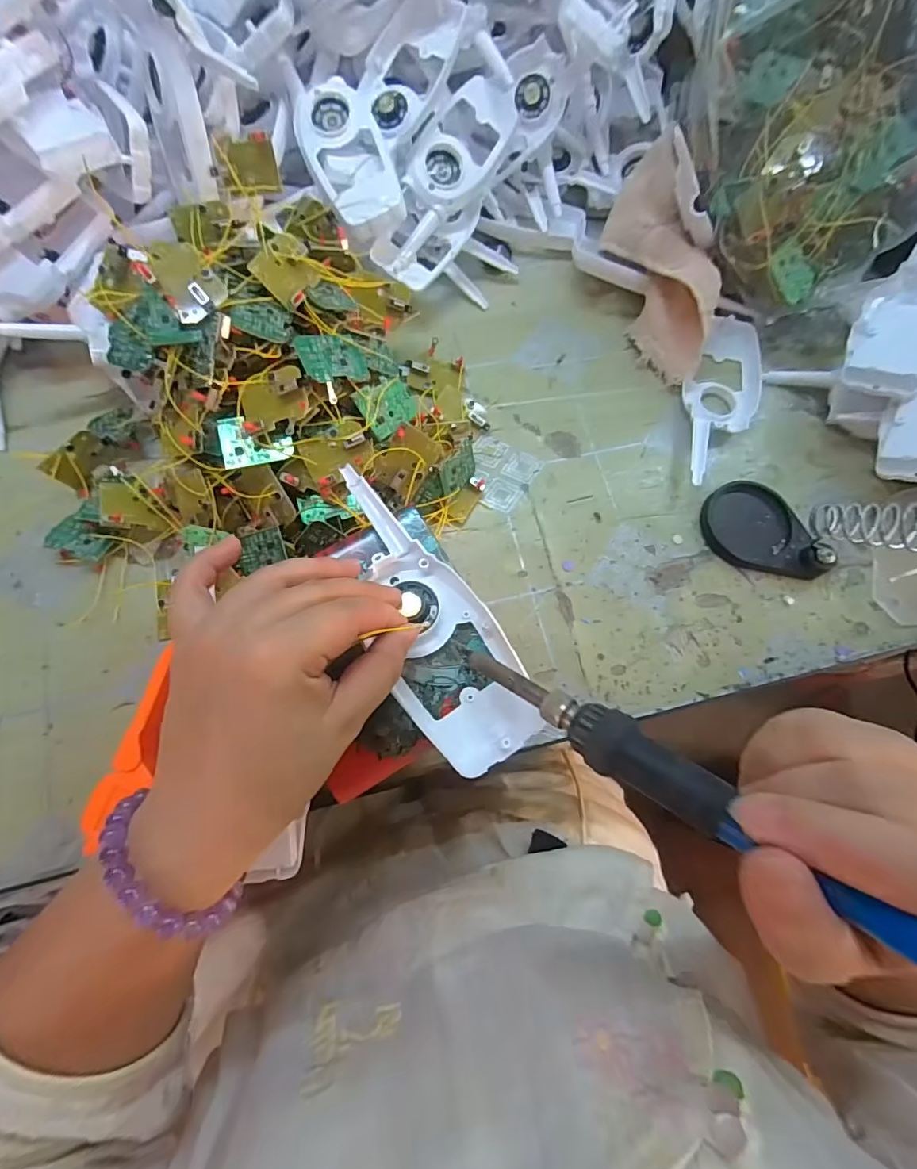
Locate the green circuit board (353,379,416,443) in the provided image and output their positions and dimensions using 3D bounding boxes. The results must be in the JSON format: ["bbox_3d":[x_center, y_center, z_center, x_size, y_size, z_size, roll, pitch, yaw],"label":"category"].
[{"bbox_3d":[-0.047,-0.121,0.340,0.046,0.005,0.032,-41,117,-34],"label":"green circuit board"}]

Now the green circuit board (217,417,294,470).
[{"bbox_3d":[-0.128,-0.092,0.314,0.042,0.006,0.032,-12,84,-11],"label":"green circuit board"}]

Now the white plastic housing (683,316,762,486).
[{"bbox_3d":[0.208,-0.146,0.402,0.055,0.019,0.162,22,73,5],"label":"white plastic housing"}]

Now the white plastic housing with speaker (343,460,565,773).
[{"bbox_3d":[-0.016,0.011,0.251,0.057,0.015,0.162,-24,74,-9],"label":"white plastic housing with speaker"}]

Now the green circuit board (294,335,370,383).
[{"bbox_3d":[-0.079,-0.145,0.320,0.044,0.004,0.033,-20,82,-34],"label":"green circuit board"}]

